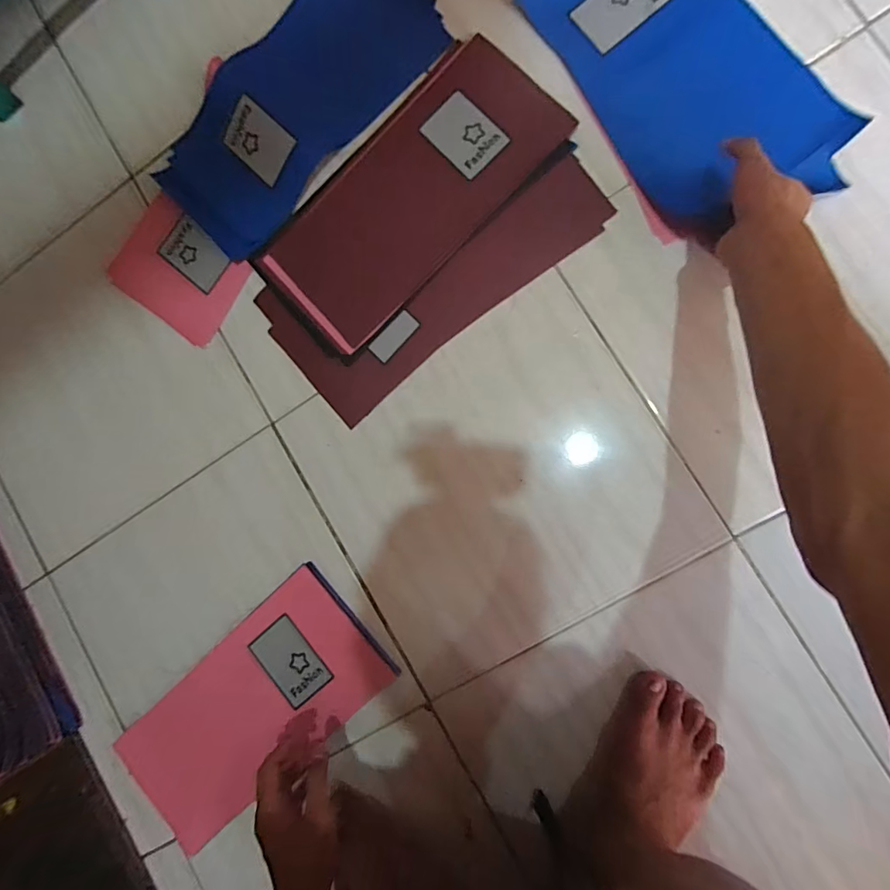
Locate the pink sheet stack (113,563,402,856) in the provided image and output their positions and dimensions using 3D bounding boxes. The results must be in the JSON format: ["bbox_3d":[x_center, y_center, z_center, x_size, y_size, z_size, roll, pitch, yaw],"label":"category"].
[{"bbox_3d":[-0.246,0.334,0.592,0.361,0.017,0.172,-43,84,4],"label":"pink sheet stack"}]

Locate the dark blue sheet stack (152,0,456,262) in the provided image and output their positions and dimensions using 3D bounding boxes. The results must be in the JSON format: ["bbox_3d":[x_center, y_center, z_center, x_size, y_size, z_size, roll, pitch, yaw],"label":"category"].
[{"bbox_3d":[-0.185,-0.425,0.587,0.192,0.022,0.386,43,97,7],"label":"dark blue sheet stack"}]

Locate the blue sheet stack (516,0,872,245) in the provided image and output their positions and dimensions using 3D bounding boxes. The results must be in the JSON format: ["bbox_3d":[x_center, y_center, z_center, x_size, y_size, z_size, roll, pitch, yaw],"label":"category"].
[{"bbox_3d":[0.260,-0.428,0.522,0.212,0.018,0.382,-29,86,8],"label":"blue sheet stack"}]

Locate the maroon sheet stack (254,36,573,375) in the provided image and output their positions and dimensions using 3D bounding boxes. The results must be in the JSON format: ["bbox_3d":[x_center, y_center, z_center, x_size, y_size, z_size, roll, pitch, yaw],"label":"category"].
[{"bbox_3d":[-0.051,-0.295,0.570,0.384,0.013,0.188,-44,84,7],"label":"maroon sheet stack"}]

